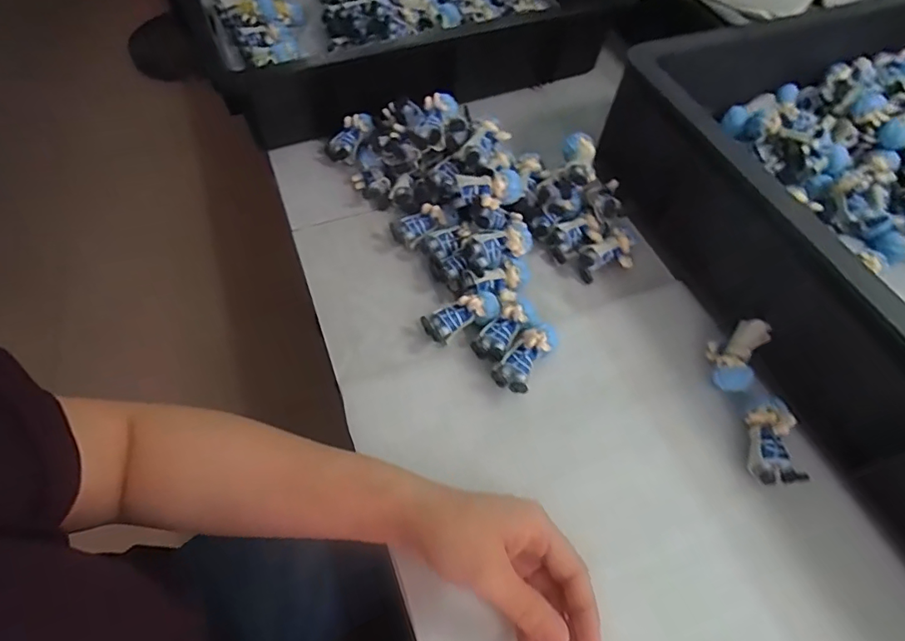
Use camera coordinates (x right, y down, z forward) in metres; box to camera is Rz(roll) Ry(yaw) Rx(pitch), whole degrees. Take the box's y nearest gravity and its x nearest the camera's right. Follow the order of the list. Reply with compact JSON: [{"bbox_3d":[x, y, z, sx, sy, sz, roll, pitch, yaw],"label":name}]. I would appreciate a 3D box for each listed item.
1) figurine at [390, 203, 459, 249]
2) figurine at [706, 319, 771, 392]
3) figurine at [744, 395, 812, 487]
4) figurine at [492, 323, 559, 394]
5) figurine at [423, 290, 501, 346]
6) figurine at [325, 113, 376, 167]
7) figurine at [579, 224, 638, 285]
[{"bbox_3d":[-0.024,-0.085,0.447,0.059,0.018,0.025,-21,59,6],"label":"figurine"},{"bbox_3d":[0.218,0.027,0.390,0.032,0.038,0.049,27,60,13],"label":"figurine"},{"bbox_3d":[0.224,0.084,0.353,0.027,0.022,0.057,7,75,1],"label":"figurine"},{"bbox_3d":[0.057,0.028,0.383,0.027,0.031,0.059,34,61,16],"label":"figurine"},{"bbox_3d":[0.007,-0.005,0.397,0.060,0.022,0.024,-24,62,-4],"label":"figurine"},{"bbox_3d":[-0.102,-0.183,0.506,0.023,0.025,0.060,30,75,15],"label":"figurine"},{"bbox_3d":[0.137,-0.057,0.443,0.059,0.021,0.030,-33,65,-6],"label":"figurine"}]

